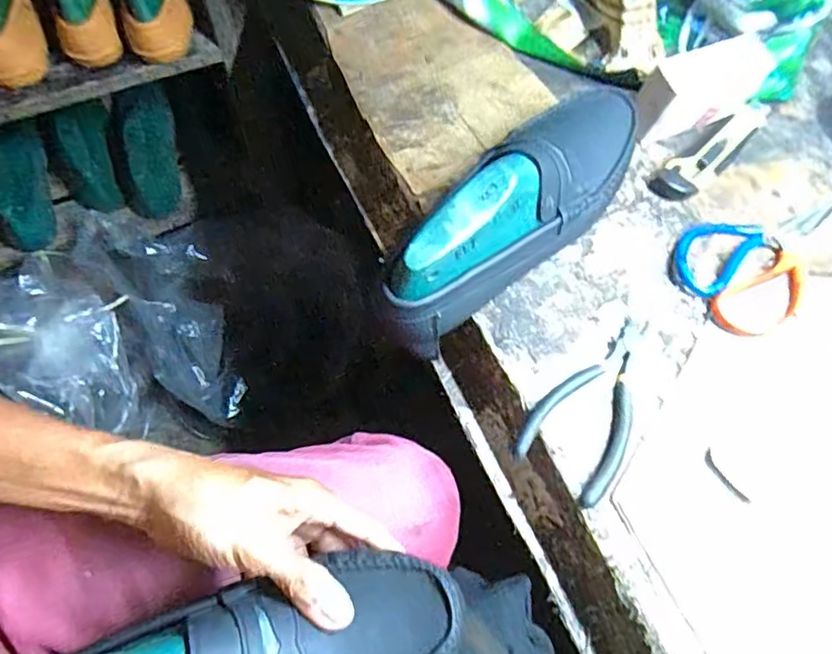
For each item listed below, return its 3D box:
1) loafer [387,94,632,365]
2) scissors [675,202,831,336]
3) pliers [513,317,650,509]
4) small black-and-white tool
[{"bbox_3d":[0.081,-0.092,0.435,0.085,0.102,0.282,39,70,15],"label":"loafer"},{"bbox_3d":[0.285,-0.073,0.483,0.100,0.006,0.174,31,69,12],"label":"scissors"},{"bbox_3d":[0.133,0.052,0.419,0.068,0.013,0.144,33,69,13],"label":"pliers"},{"bbox_3d":[0.272,-0.158,0.521,0.142,0.015,0.037,-34,71,-15],"label":"small black-and-white tool"}]

